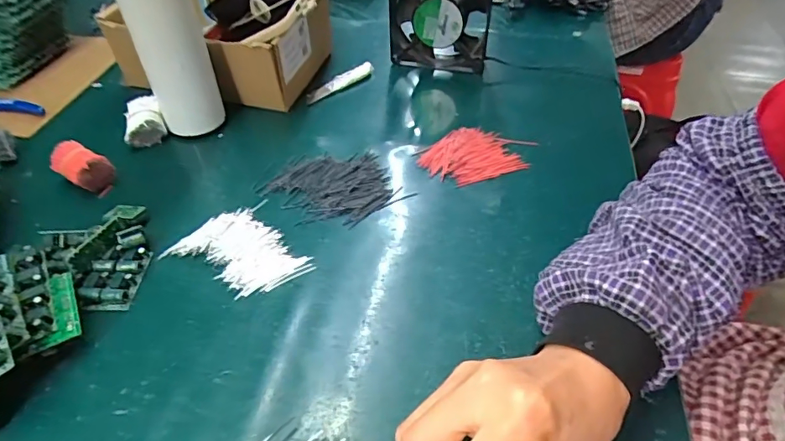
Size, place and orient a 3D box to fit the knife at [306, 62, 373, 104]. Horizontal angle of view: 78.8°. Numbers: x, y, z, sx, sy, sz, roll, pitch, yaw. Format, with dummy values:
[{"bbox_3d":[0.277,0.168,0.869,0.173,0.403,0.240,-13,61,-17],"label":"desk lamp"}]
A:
[{"bbox_3d":[-0.062,-0.168,0.581,0.096,0.014,0.021,-30,50,-8],"label":"knife"}]

